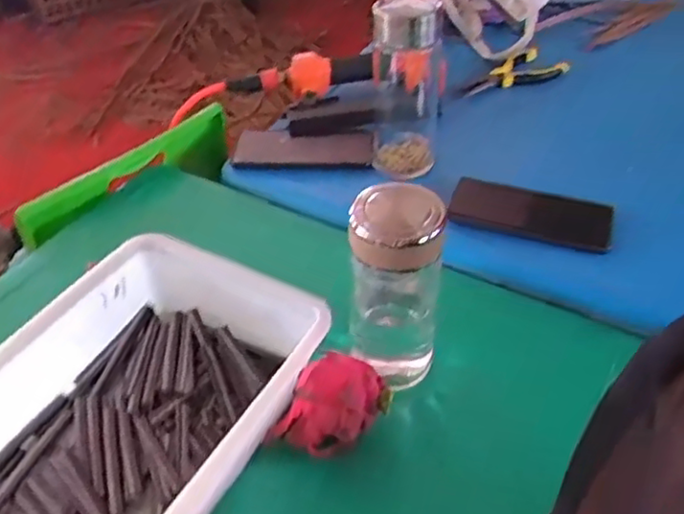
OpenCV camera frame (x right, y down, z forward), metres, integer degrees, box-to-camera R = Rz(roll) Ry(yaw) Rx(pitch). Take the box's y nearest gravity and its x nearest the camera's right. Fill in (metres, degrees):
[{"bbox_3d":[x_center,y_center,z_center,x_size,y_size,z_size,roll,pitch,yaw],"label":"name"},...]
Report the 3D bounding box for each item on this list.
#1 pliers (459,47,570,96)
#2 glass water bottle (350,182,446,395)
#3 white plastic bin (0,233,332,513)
[{"bbox_3d":[0.219,-0.230,0.882,0.144,0.021,0.056,-29,49,-25],"label":"pliers"},{"bbox_3d":[0.040,0.025,0.532,0.071,0.157,0.063,8,44,11],"label":"glass water bottle"},{"bbox_3d":[-0.161,0.111,0.517,0.218,0.079,0.265,21,46,19],"label":"white plastic bin"}]

